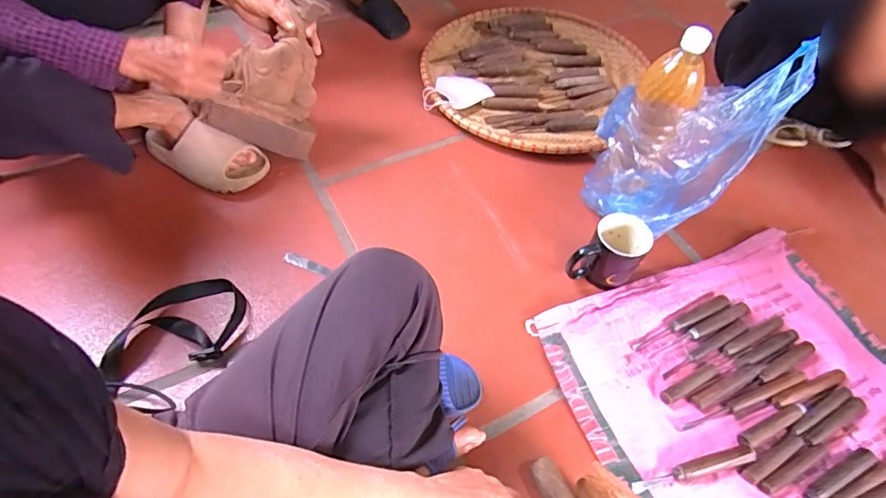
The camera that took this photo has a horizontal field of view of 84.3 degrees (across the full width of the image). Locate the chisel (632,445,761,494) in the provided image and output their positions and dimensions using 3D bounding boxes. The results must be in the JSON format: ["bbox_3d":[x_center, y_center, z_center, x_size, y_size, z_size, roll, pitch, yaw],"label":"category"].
[{"bbox_3d":[0.313,0.276,0.614,0.164,0.019,0.020,-10,55,-10],"label":"chisel"}]

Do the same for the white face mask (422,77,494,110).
[{"bbox_3d":[0.022,-0.331,1.020,0.140,0.027,0.106,-30,61,-23],"label":"white face mask"}]

